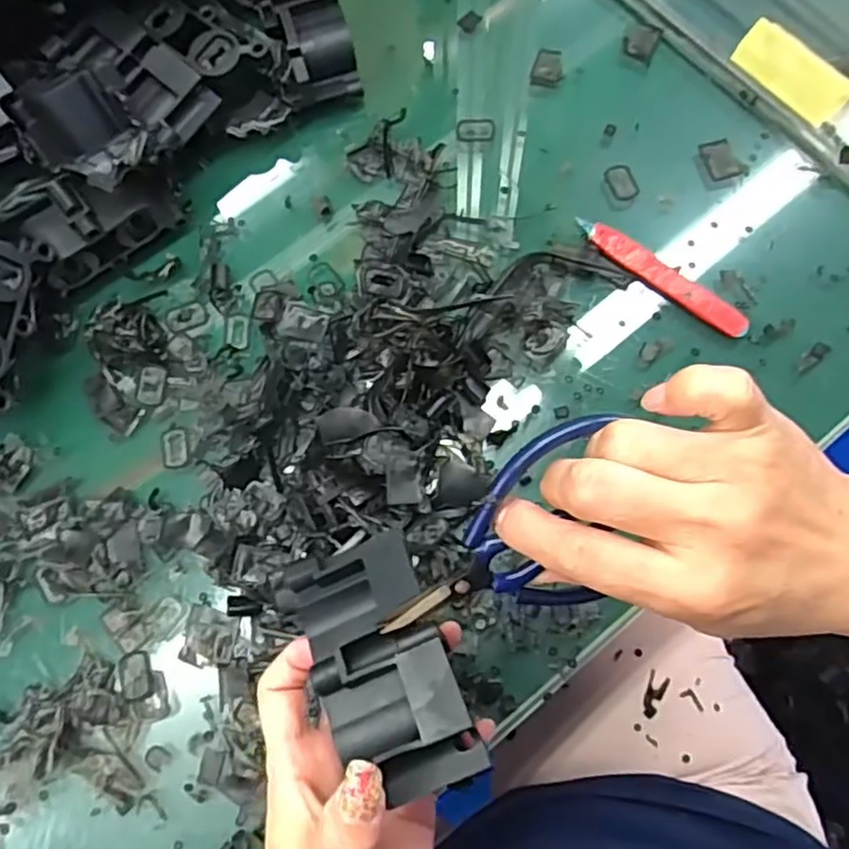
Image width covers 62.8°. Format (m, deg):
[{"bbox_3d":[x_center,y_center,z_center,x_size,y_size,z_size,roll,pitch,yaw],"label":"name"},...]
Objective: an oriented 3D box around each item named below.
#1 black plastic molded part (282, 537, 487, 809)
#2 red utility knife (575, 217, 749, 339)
[{"bbox_3d":[-0.016,0.089,0.261,0.051,0.025,0.092,-33,54,10],"label":"black plastic molded part"},{"bbox_3d":[0.141,-0.088,0.416,0.115,0.012,0.016,41,79,12],"label":"red utility knife"}]

